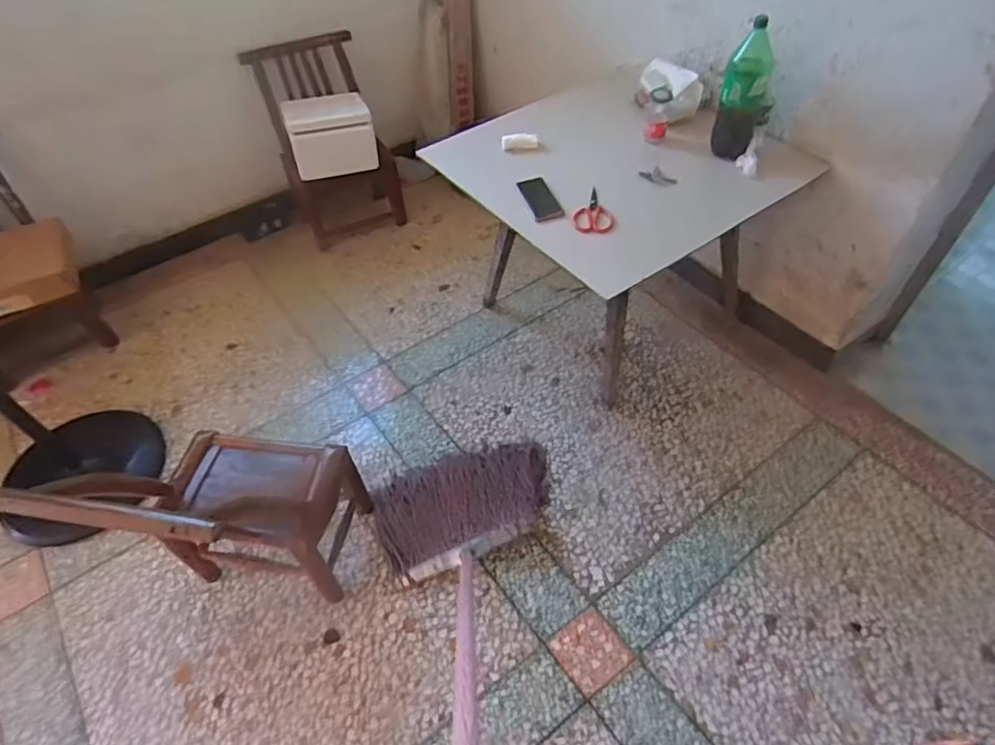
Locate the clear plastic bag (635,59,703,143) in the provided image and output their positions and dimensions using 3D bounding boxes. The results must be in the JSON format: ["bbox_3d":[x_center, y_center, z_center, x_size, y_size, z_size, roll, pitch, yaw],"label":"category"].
[{"bbox_3d":[0.454,-0.719,1.552,0.164,0.124,0.198,11,52,10],"label":"clear plastic bag"}]

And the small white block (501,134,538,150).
[{"bbox_3d":[0.059,-0.611,1.547,0.094,0.038,0.037,-1,50,2],"label":"small white block"}]

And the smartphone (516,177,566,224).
[{"bbox_3d":[0.103,-0.427,1.419,0.077,0.004,0.171,-13,51,-8],"label":"smartphone"}]

